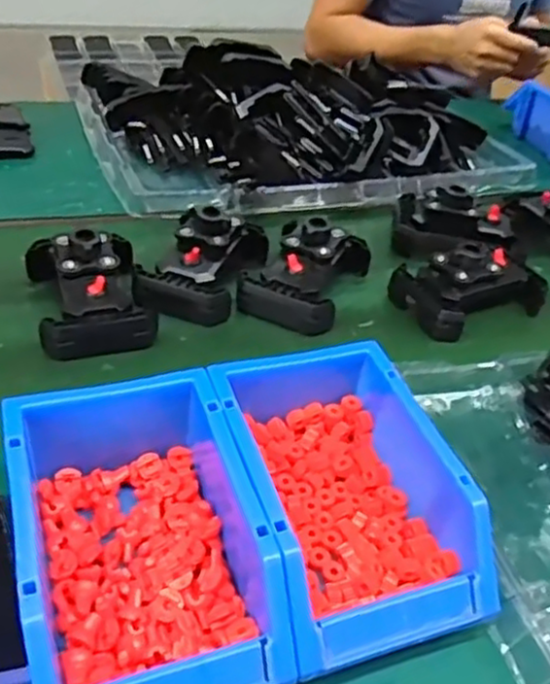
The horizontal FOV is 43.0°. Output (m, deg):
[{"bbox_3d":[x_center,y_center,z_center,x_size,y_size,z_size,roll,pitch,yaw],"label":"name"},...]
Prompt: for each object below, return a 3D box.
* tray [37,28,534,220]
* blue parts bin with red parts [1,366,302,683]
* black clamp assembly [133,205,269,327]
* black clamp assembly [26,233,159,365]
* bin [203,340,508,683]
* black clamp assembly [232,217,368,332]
[{"bbox_3d":[0.037,-0.280,0.859,0.510,0.101,0.320,-12,43,-24],"label":"tray"},{"bbox_3d":[-0.073,0.111,0.381,0.119,0.085,0.176,-8,42,-19],"label":"blue parts bin with red parts"},{"bbox_3d":[-0.064,-0.078,0.634,0.080,0.058,0.143,16,40,10],"label":"black clamp assembly"},{"bbox_3d":[-0.155,-0.048,0.587,0.093,0.057,0.119,-9,42,-20],"label":"black clamp assembly"},{"bbox_3d":[0.038,0.093,0.421,0.117,0.084,0.179,-9,42,-20],"label":"bin"},{"bbox_3d":[0.027,-0.074,0.647,0.096,0.056,0.136,19,40,14],"label":"black clamp assembly"}]

